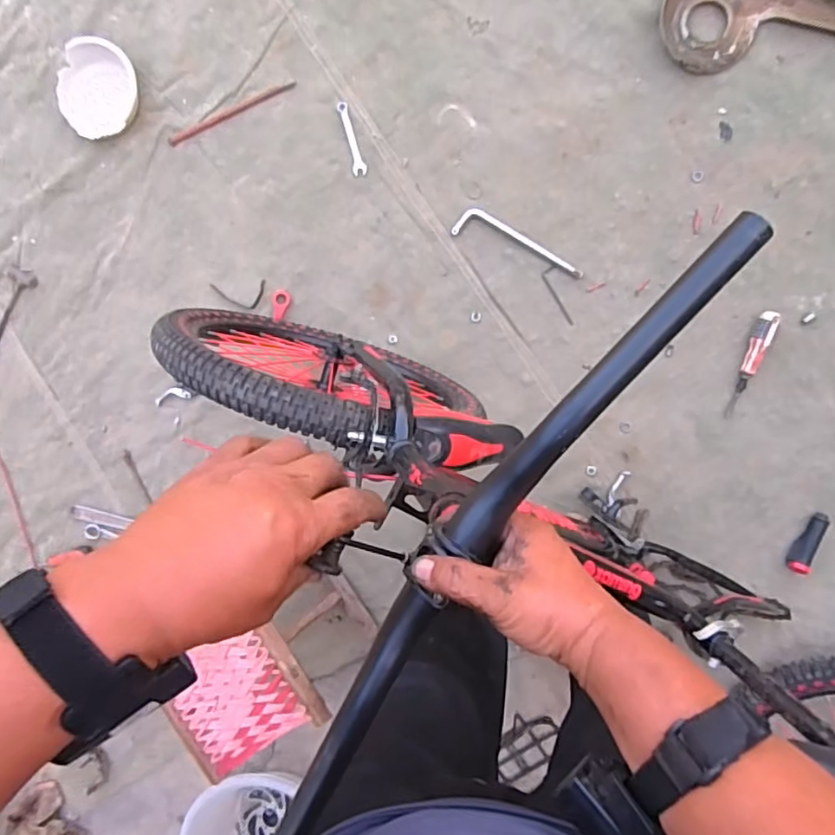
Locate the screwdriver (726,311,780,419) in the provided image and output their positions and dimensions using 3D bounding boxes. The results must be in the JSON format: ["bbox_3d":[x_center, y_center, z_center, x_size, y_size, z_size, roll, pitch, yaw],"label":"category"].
[{"bbox_3d":[0.589,-0.094,1.061,0.041,0.025,0.193,21,97,8],"label":"screwdriver"}]

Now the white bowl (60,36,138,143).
[{"bbox_3d":[-0.630,-0.641,1.181,0.151,0.055,0.176,26,98,8],"label":"white bowl"}]

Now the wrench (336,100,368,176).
[{"bbox_3d":[-0.127,-0.535,1.149,0.027,0.004,0.143,-15,91,11],"label":"wrench"}]

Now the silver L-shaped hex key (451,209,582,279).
[{"bbox_3d":[0.190,-0.321,1.116,0.251,0.011,0.056,26,98,8],"label":"silver L-shaped hex key"}]

